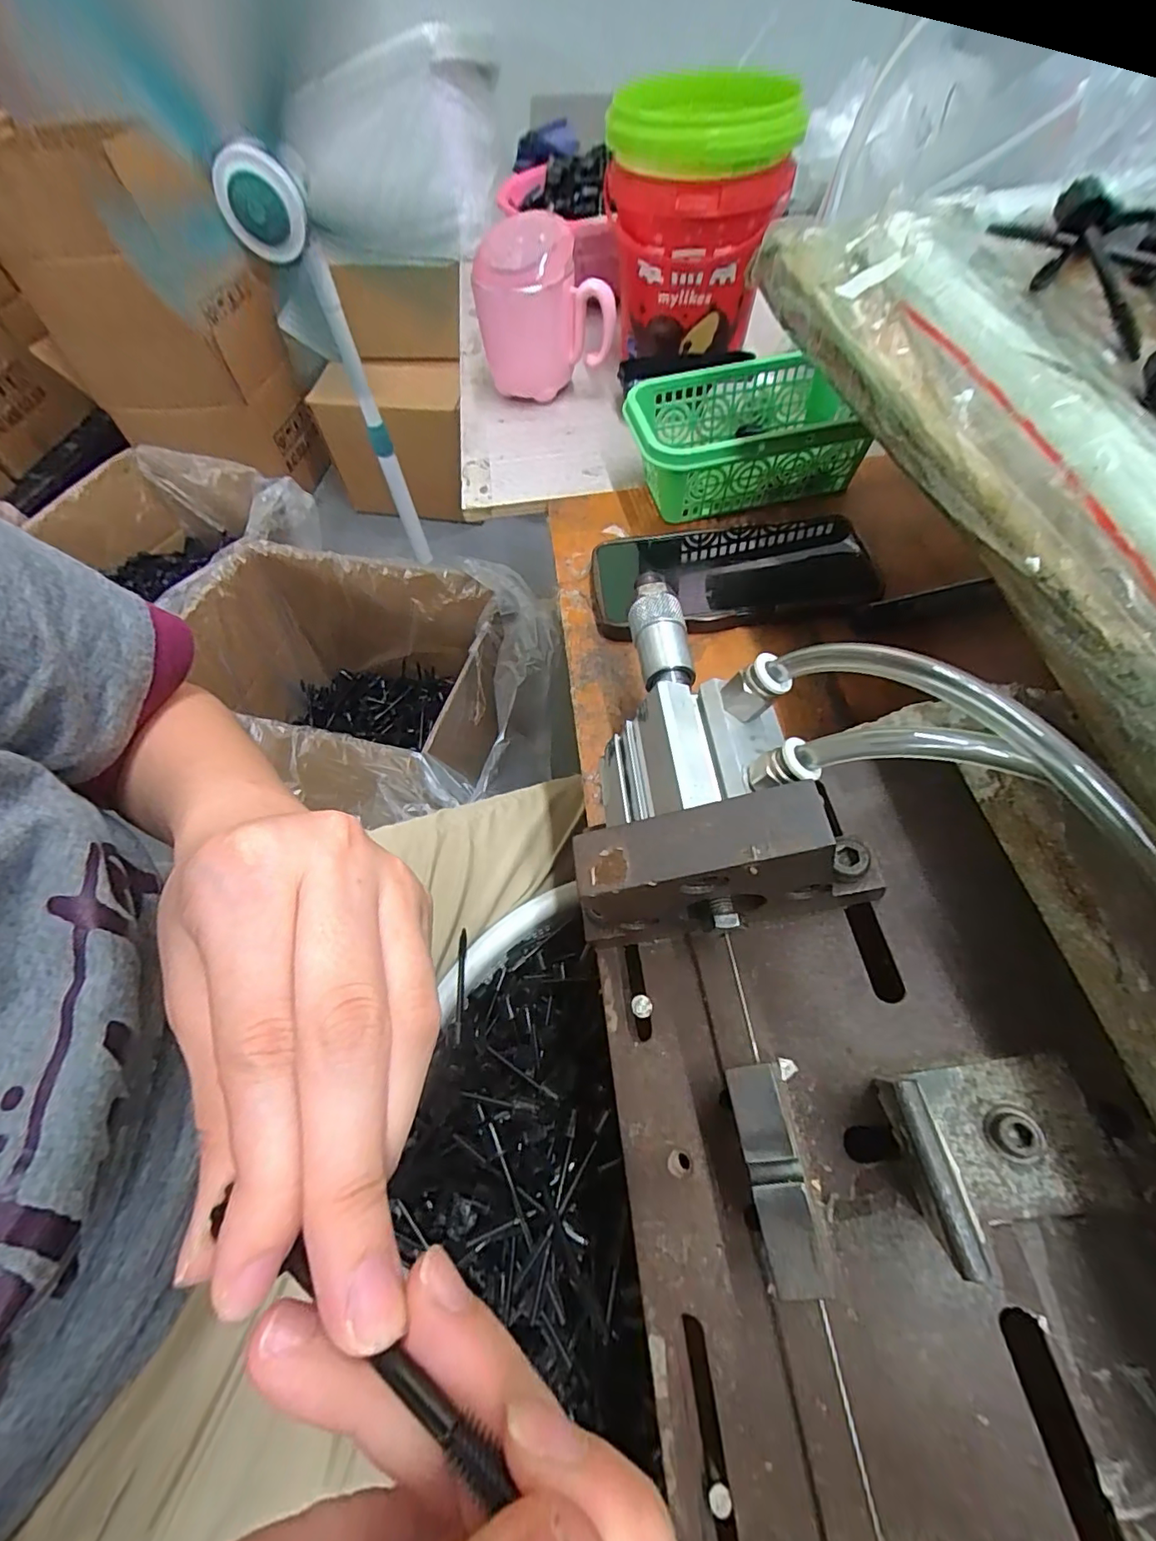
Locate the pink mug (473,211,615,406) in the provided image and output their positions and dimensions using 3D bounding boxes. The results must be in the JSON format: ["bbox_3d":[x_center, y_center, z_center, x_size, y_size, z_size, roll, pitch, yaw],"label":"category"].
[{"bbox_3d":[-0.026,-0.368,0.437,0.106,0.103,0.072,-4,59,1],"label":"pink mug"}]

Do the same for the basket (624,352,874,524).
[{"bbox_3d":[0.110,-0.222,0.365,0.146,0.056,0.098,-4,59,1],"label":"basket"}]

